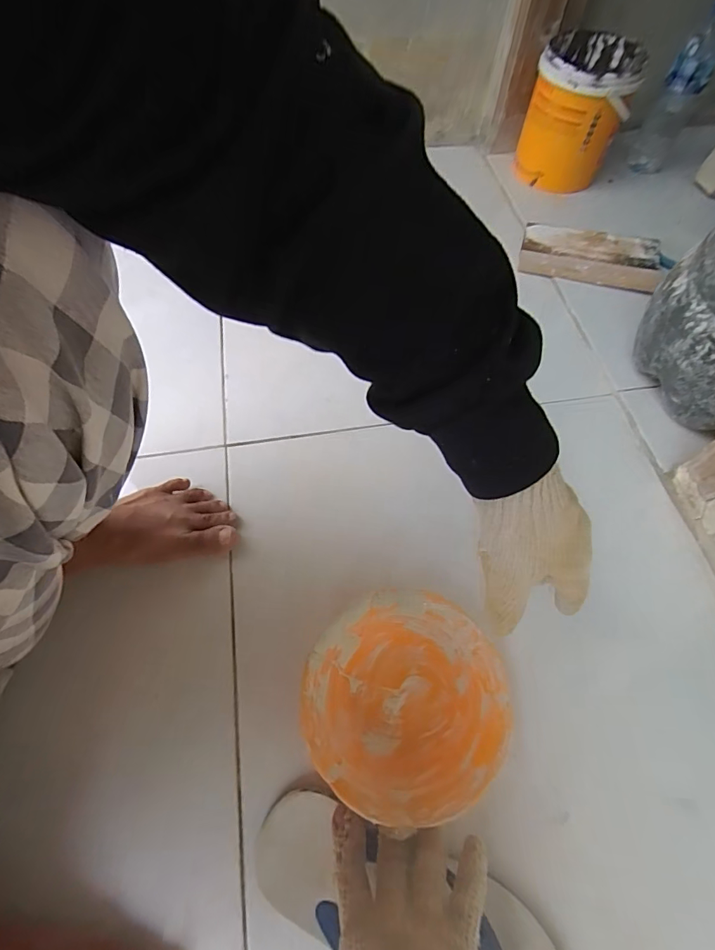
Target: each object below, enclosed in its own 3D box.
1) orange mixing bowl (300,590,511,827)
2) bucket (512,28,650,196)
[{"bbox_3d":[0.039,0.190,0.380,0.161,0.055,0.160,-1,63,1],"label":"orange mixing bowl"},{"bbox_3d":[0.346,-0.577,0.712,0.139,0.165,0.146,12,62,6],"label":"bucket"}]

